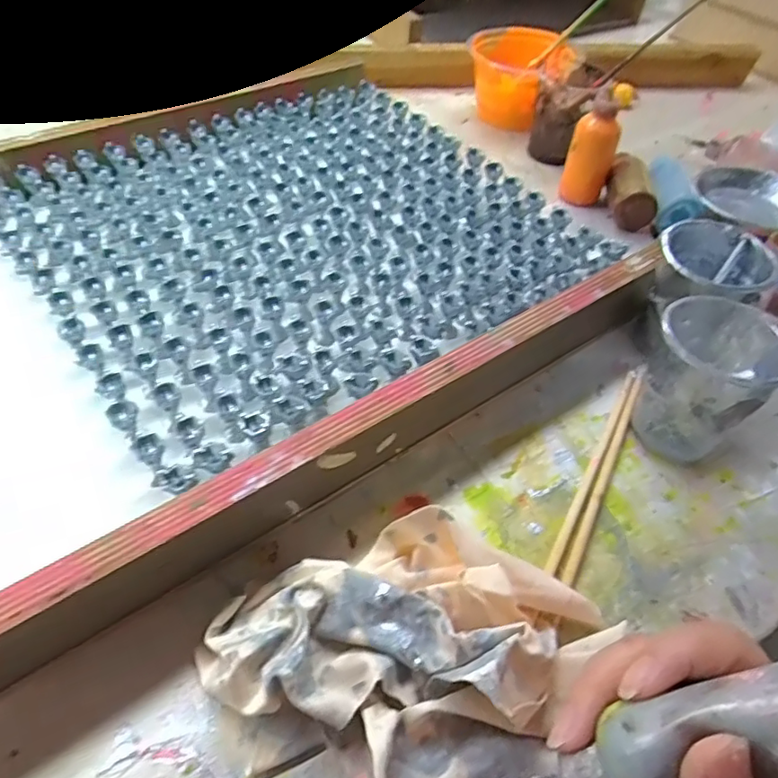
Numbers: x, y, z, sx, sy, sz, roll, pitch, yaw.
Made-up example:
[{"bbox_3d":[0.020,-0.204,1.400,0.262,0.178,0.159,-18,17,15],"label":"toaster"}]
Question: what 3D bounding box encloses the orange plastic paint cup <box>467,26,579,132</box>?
[{"bbox_3d":[0.129,-0.312,0.592,0.102,0.071,0.102,2,49,-2],"label":"orange plastic paint cup"}]

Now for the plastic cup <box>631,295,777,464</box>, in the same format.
[{"bbox_3d":[0.170,-0.002,0.322,0.060,0.081,0.062,2,49,-2],"label":"plastic cup"}]

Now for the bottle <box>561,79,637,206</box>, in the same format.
[{"bbox_3d":[0.170,-0.201,0.481,0.037,0.091,0.029,19,51,12],"label":"bottle"}]

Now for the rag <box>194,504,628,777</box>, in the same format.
[{"bbox_3d":[0.008,0.114,0.245,0.148,0.034,0.133,31,54,21],"label":"rag"}]

